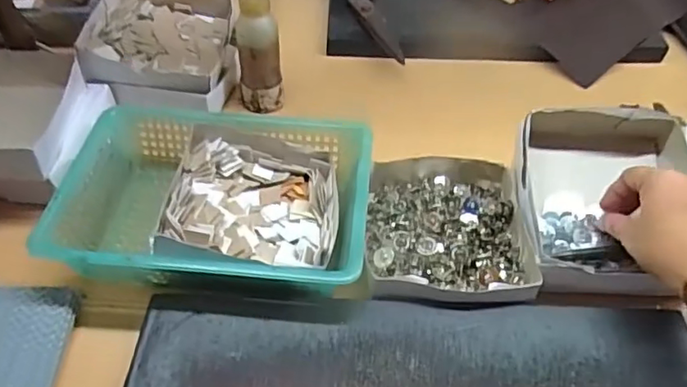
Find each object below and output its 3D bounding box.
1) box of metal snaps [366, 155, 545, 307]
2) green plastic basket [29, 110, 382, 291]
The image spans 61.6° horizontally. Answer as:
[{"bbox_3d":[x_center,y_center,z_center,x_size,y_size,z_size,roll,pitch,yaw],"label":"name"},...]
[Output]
[{"bbox_3d":[0.087,0.027,0.486,0.132,0.026,0.147,3,42,4],"label":"box of metal snaps"},{"bbox_3d":[-0.104,0.004,0.494,0.246,0.054,0.184,3,48,2],"label":"green plastic basket"}]

